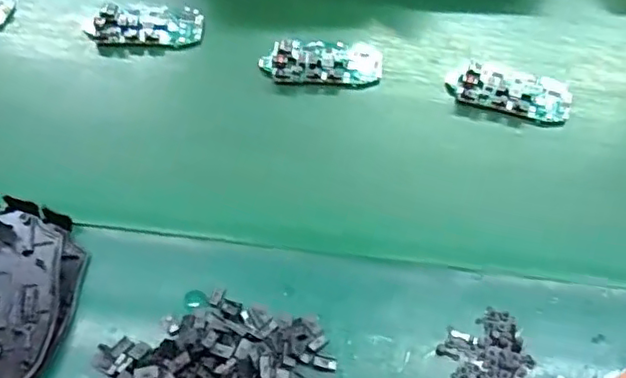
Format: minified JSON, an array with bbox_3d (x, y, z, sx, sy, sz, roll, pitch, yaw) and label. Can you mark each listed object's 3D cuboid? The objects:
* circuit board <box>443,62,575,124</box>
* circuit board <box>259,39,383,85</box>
[{"bbox_3d":[0.162,-0.083,0.496,0.097,0.012,0.048,17,59,8],"label":"circuit board"},{"bbox_3d":[0.008,-0.106,0.506,0.098,0.012,0.043,-3,59,-4],"label":"circuit board"}]

